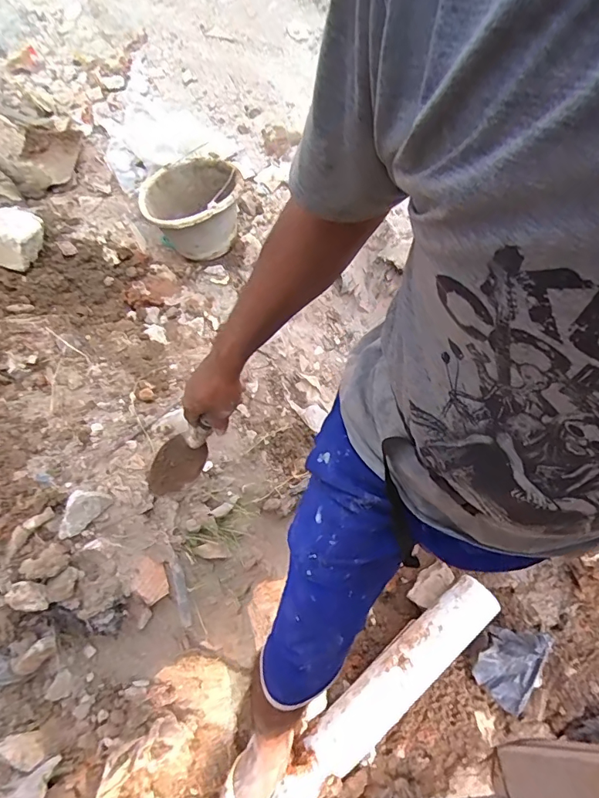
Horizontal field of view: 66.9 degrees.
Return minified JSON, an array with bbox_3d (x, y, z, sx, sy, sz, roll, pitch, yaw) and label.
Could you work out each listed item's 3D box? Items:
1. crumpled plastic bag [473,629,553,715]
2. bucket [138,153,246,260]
[{"bbox_3d":[0.519,0.655,1.125,0.135,0.073,0.191,27,69,15],"label":"crumpled plastic bag"},{"bbox_3d":[-0.247,-0.473,1.109,0.247,0.178,0.220,-31,67,-11],"label":"bucket"}]

